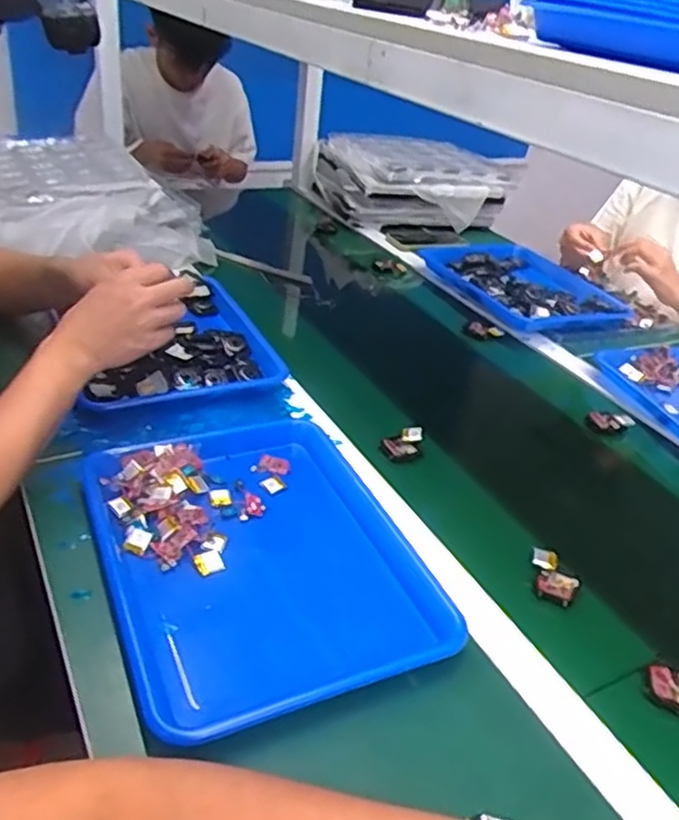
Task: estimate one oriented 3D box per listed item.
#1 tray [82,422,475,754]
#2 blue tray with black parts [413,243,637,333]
[{"bbox_3d":[-0.071,0.124,0.626,0.252,0.036,0.331,-9,35,-25],"label":"tray"},{"bbox_3d":[0.335,-0.224,1.256,0.282,0.049,0.346,-6,34,-21],"label":"blue tray with black parts"}]

